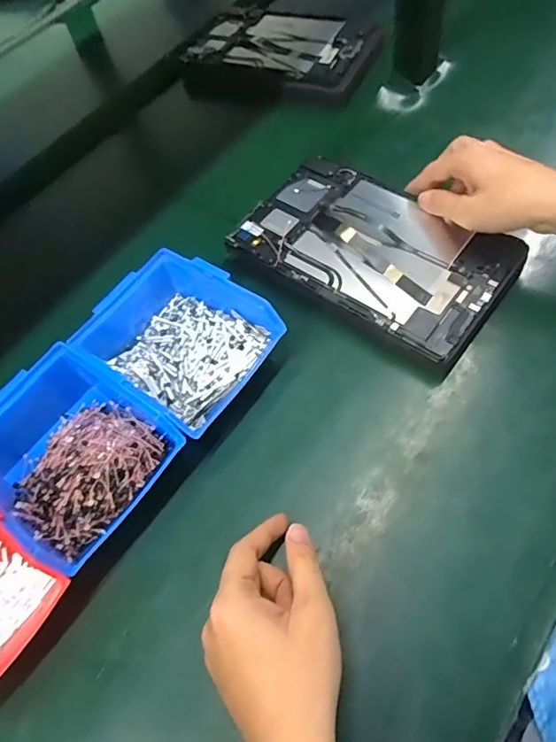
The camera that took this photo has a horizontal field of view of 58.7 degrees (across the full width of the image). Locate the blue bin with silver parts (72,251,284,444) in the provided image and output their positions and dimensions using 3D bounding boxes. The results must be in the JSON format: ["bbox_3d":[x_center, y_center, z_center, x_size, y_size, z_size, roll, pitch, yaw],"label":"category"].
[{"bbox_3d":[-0.086,-0.026,0.424,0.145,0.066,0.124,31,69,23],"label":"blue bin with silver parts"}]

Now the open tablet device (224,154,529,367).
[{"bbox_3d":[0.087,-0.118,0.463,0.246,0.021,0.147,35,70,18],"label":"open tablet device"}]

